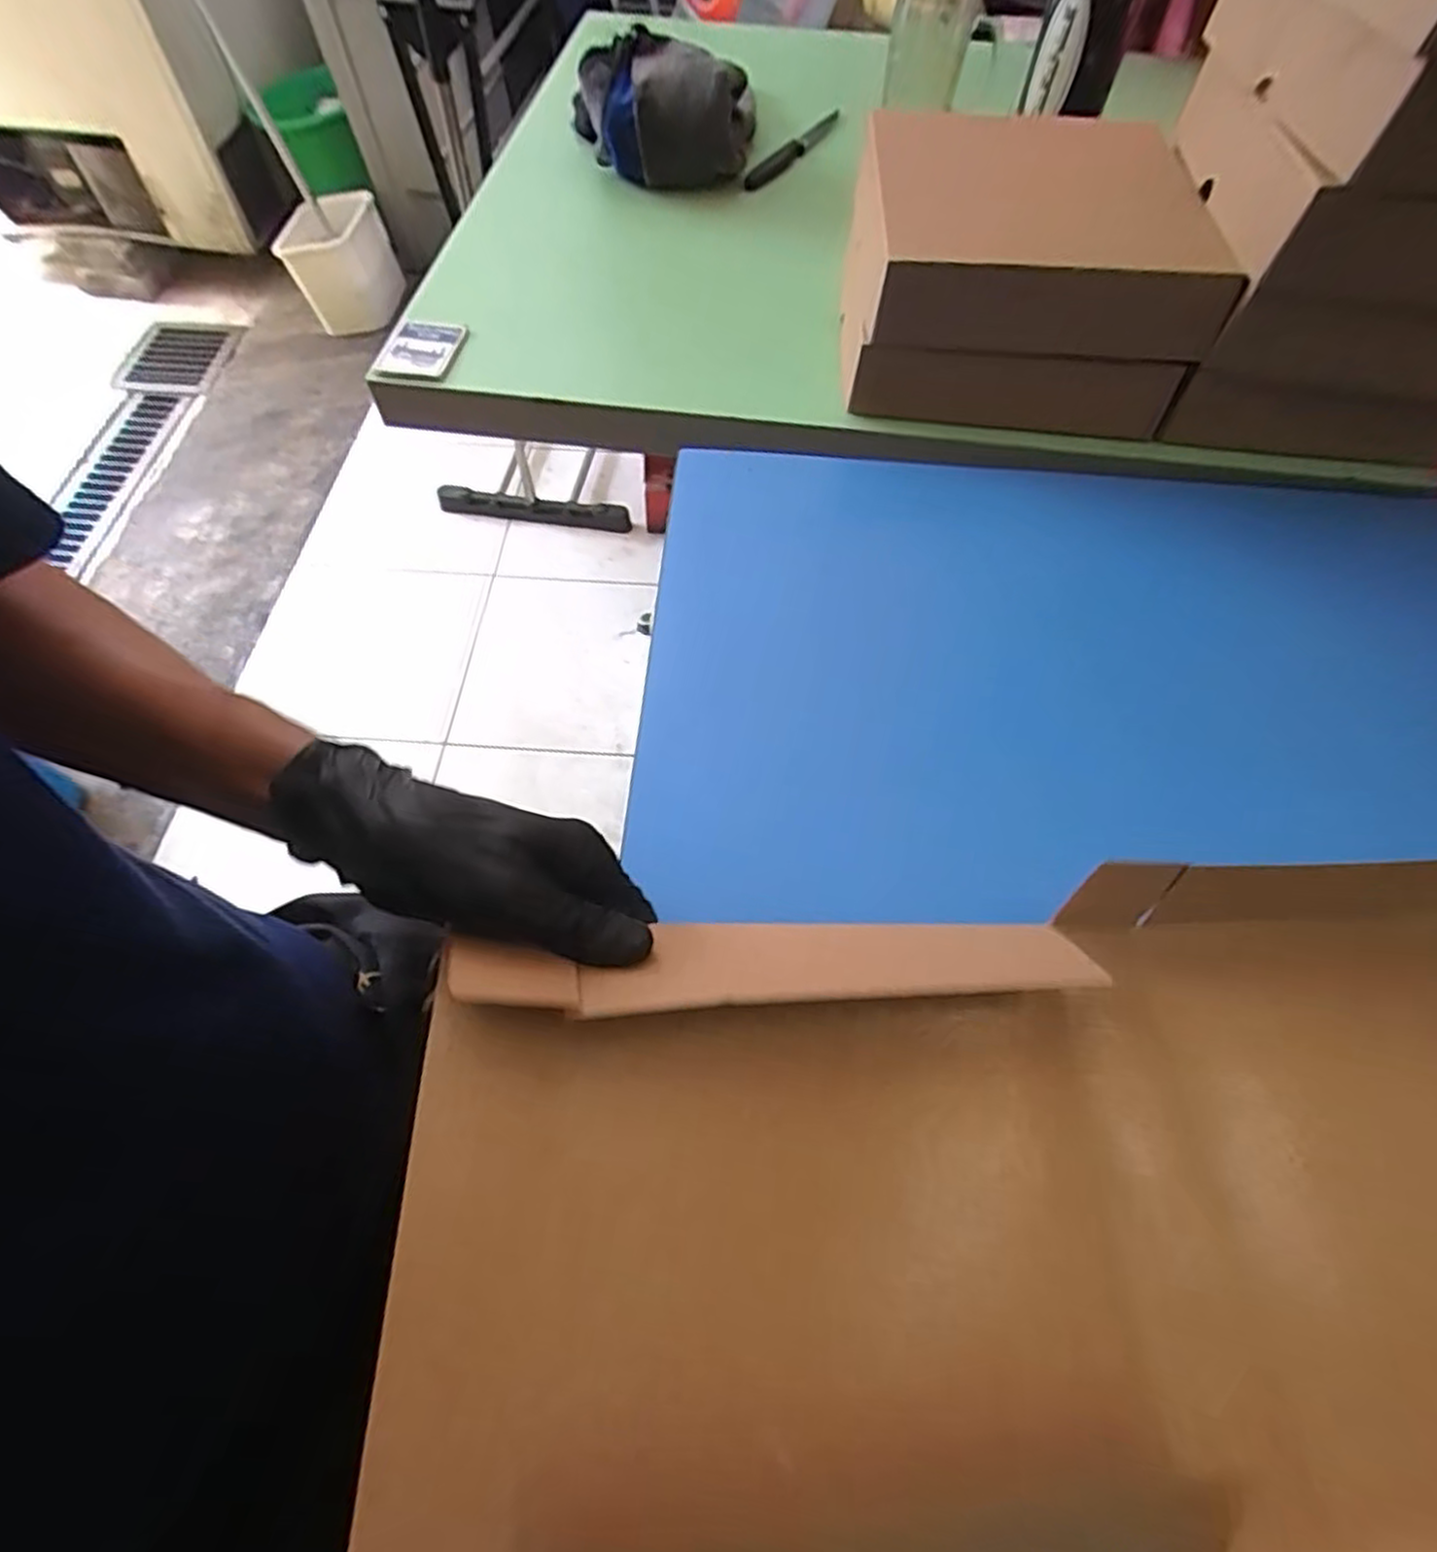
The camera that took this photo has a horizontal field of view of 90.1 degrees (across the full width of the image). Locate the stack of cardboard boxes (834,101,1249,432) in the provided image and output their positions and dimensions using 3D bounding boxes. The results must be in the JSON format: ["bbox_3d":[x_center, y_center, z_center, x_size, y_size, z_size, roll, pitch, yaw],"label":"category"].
[{"bbox_3d":[0.229,-0.410,0.567,0.231,0.106,0.284,6,61,2],"label":"stack of cardboard boxes"}]

